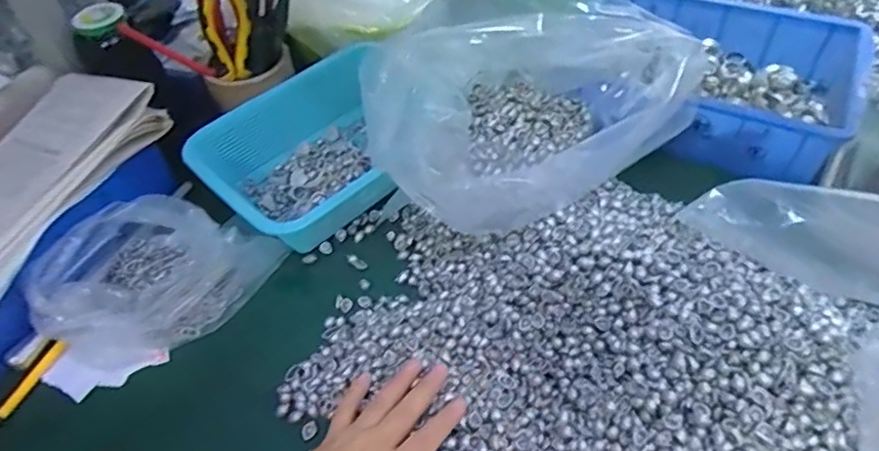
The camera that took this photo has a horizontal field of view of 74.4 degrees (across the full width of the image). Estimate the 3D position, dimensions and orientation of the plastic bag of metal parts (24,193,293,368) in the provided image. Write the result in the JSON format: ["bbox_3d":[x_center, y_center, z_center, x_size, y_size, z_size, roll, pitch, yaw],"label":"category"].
[{"bbox_3d":[-0.267,0.042,0.548,0.144,0.072,0.188,23,55,24],"label":"plastic bag of metal parts"}]

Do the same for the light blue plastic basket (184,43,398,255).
[{"bbox_3d":[-0.129,-0.082,0.641,0.206,0.069,0.240,33,59,29],"label":"light blue plastic basket"}]

